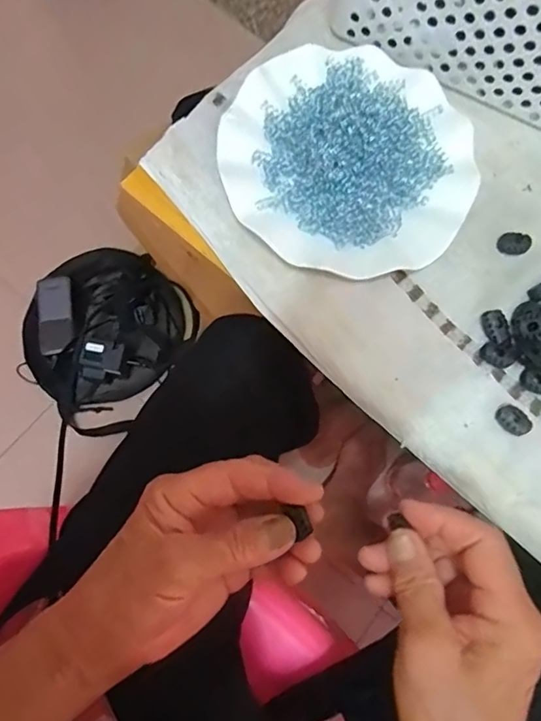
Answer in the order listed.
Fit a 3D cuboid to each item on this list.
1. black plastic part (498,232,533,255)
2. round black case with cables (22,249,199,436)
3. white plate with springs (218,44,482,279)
[{"bbox_3d":[0.177,-0.086,0.371,0.024,0.004,0.017,-11,76,-6],"label":"black plastic part"},{"bbox_3d":[-0.265,-0.046,0.816,0.254,0.069,0.260,1,75,-3],"label":"round black case with cables"},{"bbox_3d":[0.057,-0.143,0.361,0.175,0.027,0.169,0,79,-1],"label":"white plate with springs"}]

